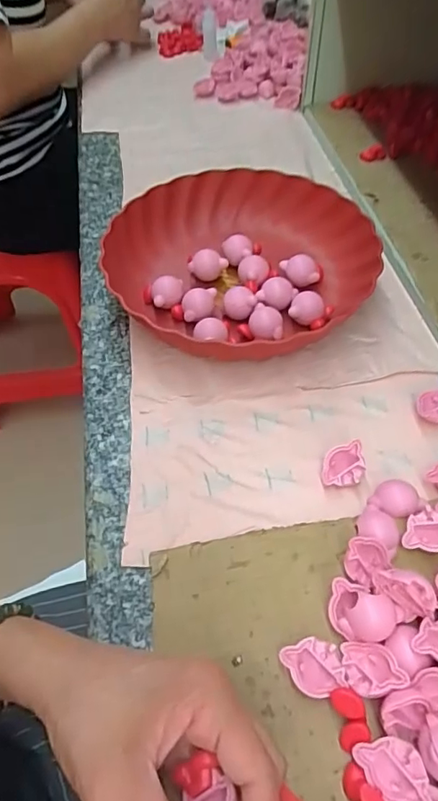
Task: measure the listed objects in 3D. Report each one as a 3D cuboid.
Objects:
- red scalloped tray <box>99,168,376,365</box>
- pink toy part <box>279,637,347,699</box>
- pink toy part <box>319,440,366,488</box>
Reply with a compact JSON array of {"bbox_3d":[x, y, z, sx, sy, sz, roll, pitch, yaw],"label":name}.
[{"bbox_3d":[0.023,-0.130,0.484,0.236,0.044,0.244,-27,56,-15],"label":"red scalloped tray"},{"bbox_3d":[0.052,0.149,0.289,0.033,0.018,0.027,-3,53,2],"label":"pink toy part"},{"bbox_3d":[0.088,0.046,0.371,0.030,0.019,0.026,-2,53,3],"label":"pink toy part"}]

